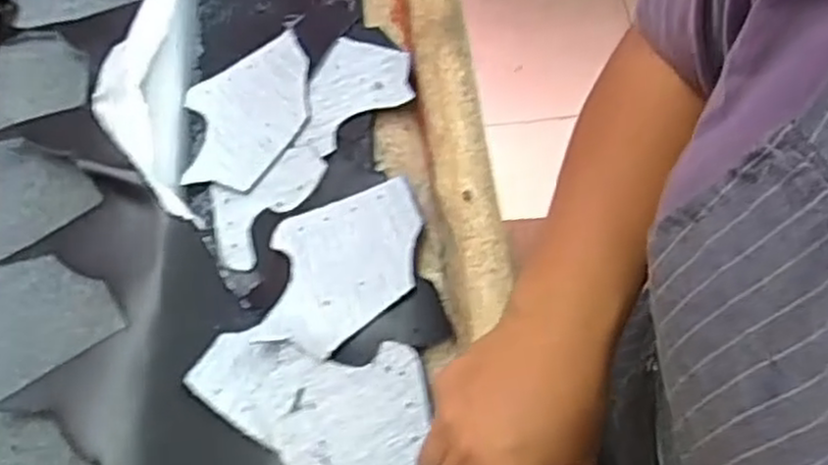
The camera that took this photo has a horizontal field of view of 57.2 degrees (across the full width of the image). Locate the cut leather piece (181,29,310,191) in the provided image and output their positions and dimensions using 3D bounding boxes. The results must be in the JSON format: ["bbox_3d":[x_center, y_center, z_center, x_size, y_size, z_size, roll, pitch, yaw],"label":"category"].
[{"bbox_3d":[-0.128,-0.092,0.589,0.116,0.009,0.106,-28,67,3],"label":"cut leather piece"}]

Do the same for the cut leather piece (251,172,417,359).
[{"bbox_3d":[-0.049,0.022,0.512,0.100,0.007,0.118,0,65,13],"label":"cut leather piece"}]

